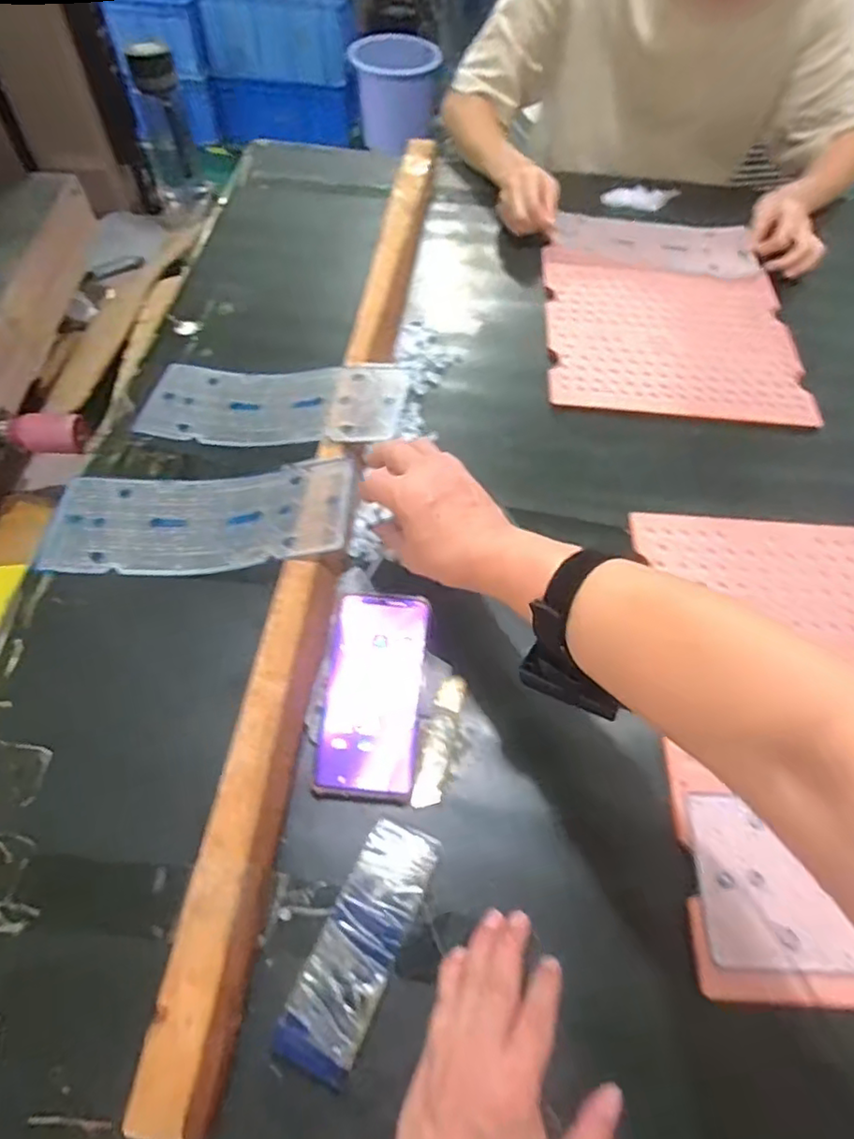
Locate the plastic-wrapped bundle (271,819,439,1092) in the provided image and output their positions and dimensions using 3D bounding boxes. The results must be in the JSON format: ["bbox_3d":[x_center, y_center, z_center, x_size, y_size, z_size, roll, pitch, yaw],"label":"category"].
[{"bbox_3d":[-0.041,0.238,0.397,0.048,0.020,0.143,22,60,11],"label":"plastic-wrapped bundle"}]

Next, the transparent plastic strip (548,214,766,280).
[{"bbox_3d":[0.303,-0.433,0.819,0.253,0.010,0.089,10,67,2],"label":"transparent plastic strip"}]

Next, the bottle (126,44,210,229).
[{"bbox_3d":[-0.418,-0.697,1.001,0.074,0.236,0.074,0,58,-3],"label":"bottle"}]

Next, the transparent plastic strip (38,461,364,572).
[{"bbox_3d":[-0.202,-0.046,0.557,0.272,0.021,0.108,-4,58,5],"label":"transparent plastic strip"}]

